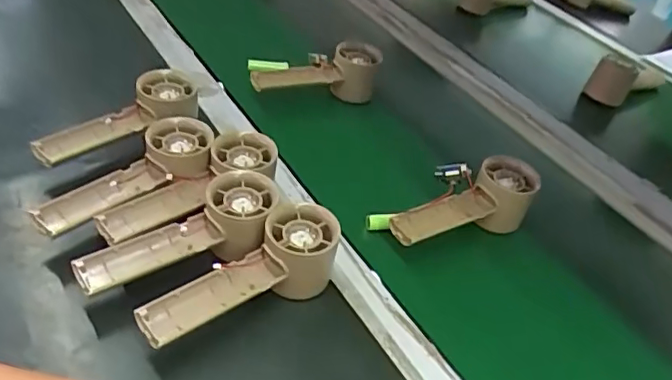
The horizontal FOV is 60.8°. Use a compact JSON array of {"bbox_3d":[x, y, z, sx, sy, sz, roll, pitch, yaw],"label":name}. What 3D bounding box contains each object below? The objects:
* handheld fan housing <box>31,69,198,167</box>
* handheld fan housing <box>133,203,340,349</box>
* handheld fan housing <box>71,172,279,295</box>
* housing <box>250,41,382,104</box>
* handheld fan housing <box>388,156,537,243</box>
[{"bbox_3d":[-0.198,-0.068,0.528,0.154,0.039,0.061,-27,48,-37],"label":"handheld fan housing"},{"bbox_3d":[-0.064,0.070,0.419,0.153,0.061,0.053,-27,48,-37],"label":"handheld fan housing"},{"bbox_3d":[-0.117,0.035,0.443,0.158,0.044,0.063,-24,44,-15],"label":"handheld fan housing"},{"bbox_3d":[-0.020,-0.131,0.691,0.151,0.075,0.057,-5,36,8],"label":"housing"},{"bbox_3d":[0.124,0.025,0.537,0.156,0.063,0.055,-18,43,-30],"label":"handheld fan housing"}]

